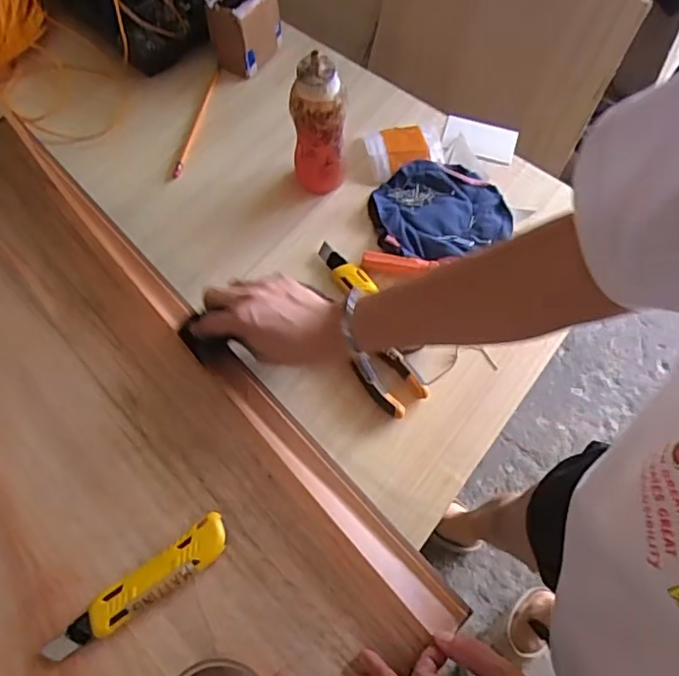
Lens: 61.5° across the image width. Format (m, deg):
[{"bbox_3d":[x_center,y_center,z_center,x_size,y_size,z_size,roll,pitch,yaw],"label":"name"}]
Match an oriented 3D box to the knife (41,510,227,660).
[{"bbox_3d":[-0.164,0.207,0.473,0.163,0.020,0.033,-34,71,-16],"label":"knife"}]

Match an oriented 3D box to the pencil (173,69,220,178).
[{"bbox_3d":[-0.180,-0.282,0.730,0.013,0.007,0.180,12,66,3],"label":"pencil"}]

